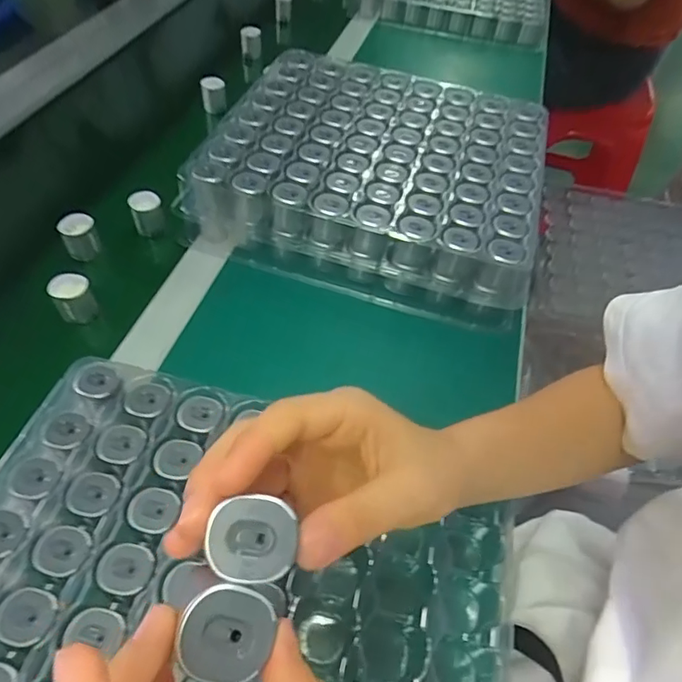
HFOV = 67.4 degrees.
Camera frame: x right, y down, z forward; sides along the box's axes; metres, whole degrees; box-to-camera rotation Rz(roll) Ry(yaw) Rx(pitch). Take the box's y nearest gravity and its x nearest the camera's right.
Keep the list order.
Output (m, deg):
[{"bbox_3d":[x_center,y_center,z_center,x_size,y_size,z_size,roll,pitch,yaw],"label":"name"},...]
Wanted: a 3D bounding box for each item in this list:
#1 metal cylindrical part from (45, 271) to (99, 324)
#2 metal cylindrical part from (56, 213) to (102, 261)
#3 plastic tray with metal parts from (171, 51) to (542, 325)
[{"bbox_3d":[-0.235,-0.038,0.450,0.031,0.036,0.027,-26,59,-23],"label":"metal cylindrical part"},{"bbox_3d":[-0.254,-0.101,0.499,0.031,0.038,0.025,-20,56,-20],"label":"metal cylindrical part"},{"bbox_3d":[0.040,-0.187,0.561,0.332,0.075,0.309,15,52,6],"label":"plastic tray with metal parts"}]

